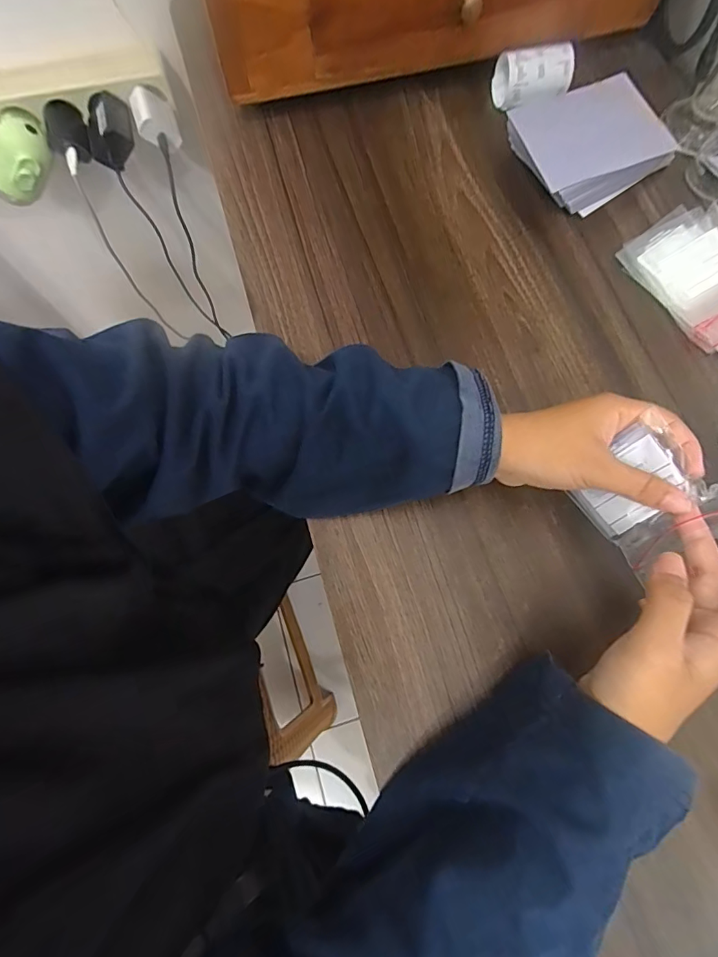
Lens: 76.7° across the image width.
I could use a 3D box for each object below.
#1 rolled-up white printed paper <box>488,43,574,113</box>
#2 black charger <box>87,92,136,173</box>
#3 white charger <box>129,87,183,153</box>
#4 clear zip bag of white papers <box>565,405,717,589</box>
[{"bbox_3d":[0.149,-0.342,0.390,0.060,0.039,0.036,-3,74,0],"label":"rolled-up white printed paper"},{"bbox_3d":[-0.264,-0.367,0.485,0.054,0.039,0.077,-22,75,-5],"label":"black charger"},{"bbox_3d":[-0.219,-0.386,0.489,0.041,0.034,0.049,-18,75,-4],"label":"white charger"},{"bbox_3d":[0.165,0.014,0.263,0.071,0.066,0.019,50,41,14],"label":"clear zip bag of white papers"}]

